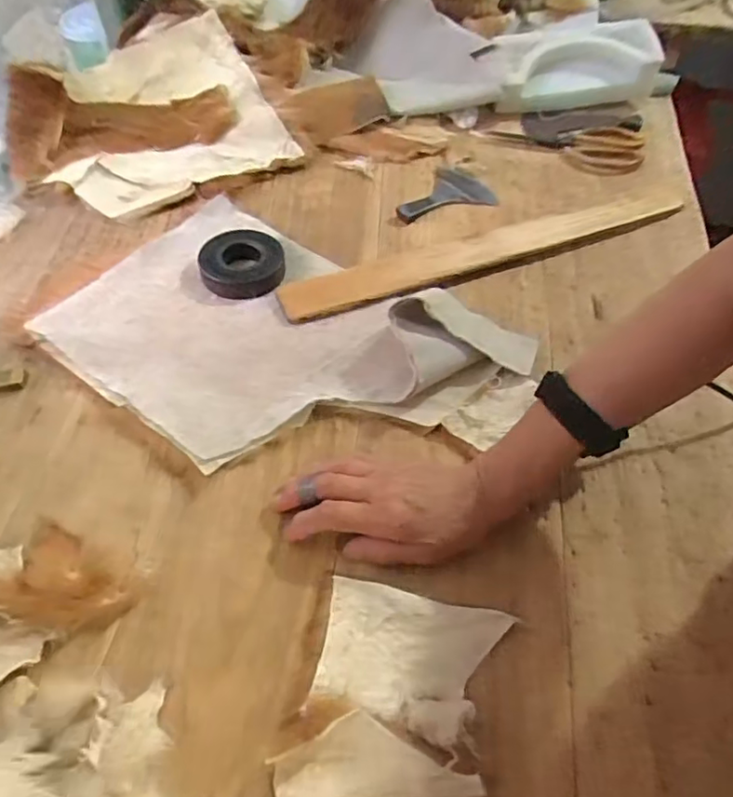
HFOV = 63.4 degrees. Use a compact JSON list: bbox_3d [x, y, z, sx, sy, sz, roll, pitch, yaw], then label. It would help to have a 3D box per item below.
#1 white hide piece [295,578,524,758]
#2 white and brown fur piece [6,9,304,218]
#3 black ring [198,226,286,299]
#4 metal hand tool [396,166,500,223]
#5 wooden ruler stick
[{"bbox_3d":[0.028,0.168,0.382,0.118,0.022,0.093,8,52,7],"label":"white hide piece"},{"bbox_3d":[-0.291,-0.378,0.756,0.330,0.101,0.284,-24,55,-17],"label":"white and brown fur piece"},{"bbox_3d":[-0.131,-0.148,0.626,0.083,0.020,0.093,0,52,1],"label":"black ring"},{"bbox_3d":[0.090,-0.264,0.752,0.131,0.022,0.095,-16,53,-11],"label":"metal hand tool"},{"bbox_3d":[0.146,-0.164,0.657,0.493,0.012,0.055,-17,57,-15],"label":"wooden ruler stick"}]

